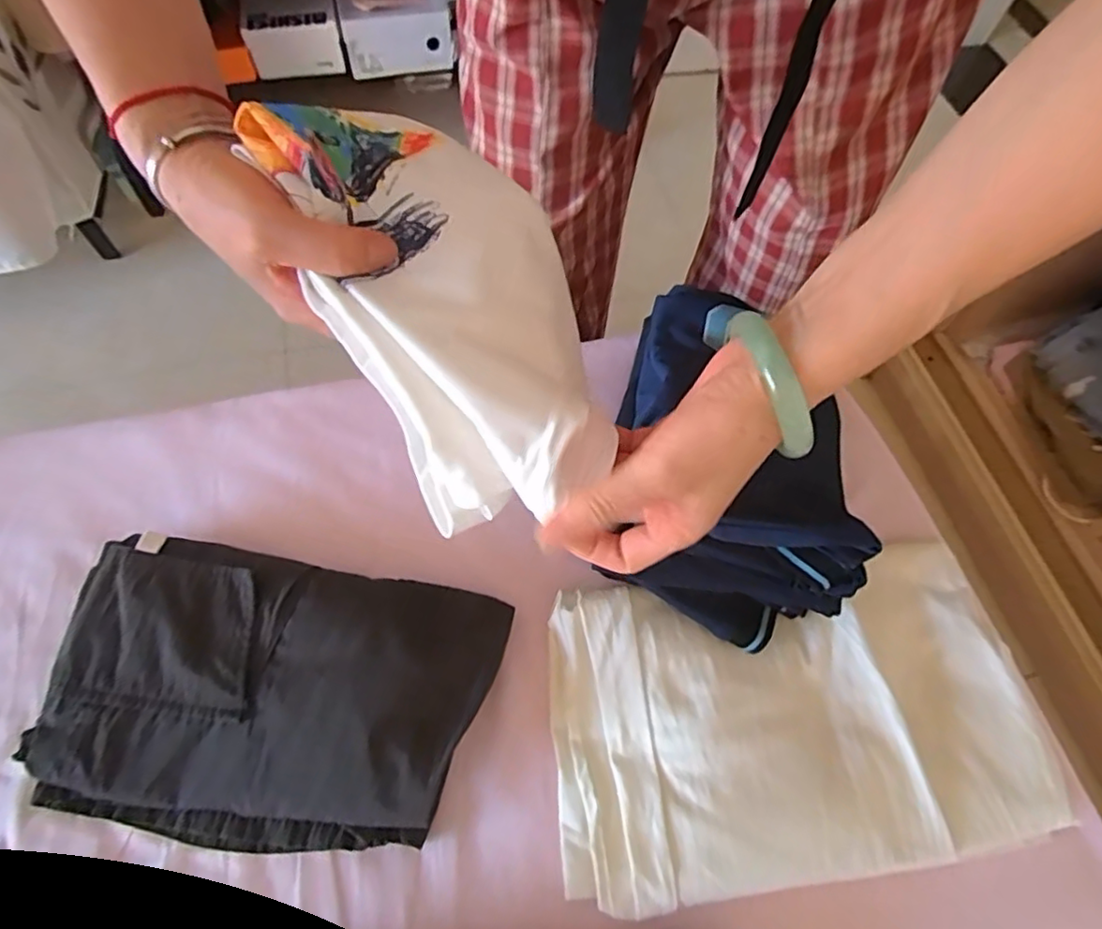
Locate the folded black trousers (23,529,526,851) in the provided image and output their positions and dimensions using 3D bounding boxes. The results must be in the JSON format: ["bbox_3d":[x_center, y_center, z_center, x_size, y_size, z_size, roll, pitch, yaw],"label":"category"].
[{"bbox_3d":[-0.174,0.142,0.386,0.266,0.044,0.170,8,63,4],"label":"folded black trousers"}]

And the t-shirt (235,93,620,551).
[{"bbox_3d":[-0.044,-0.078,0.319,0.132,0.089,0.234,-29,82,-27],"label":"t-shirt"}]

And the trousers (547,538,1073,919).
[{"bbox_3d":[0.158,0.164,0.410,0.313,0.054,0.185,-9,63,-4],"label":"trousers"}]

